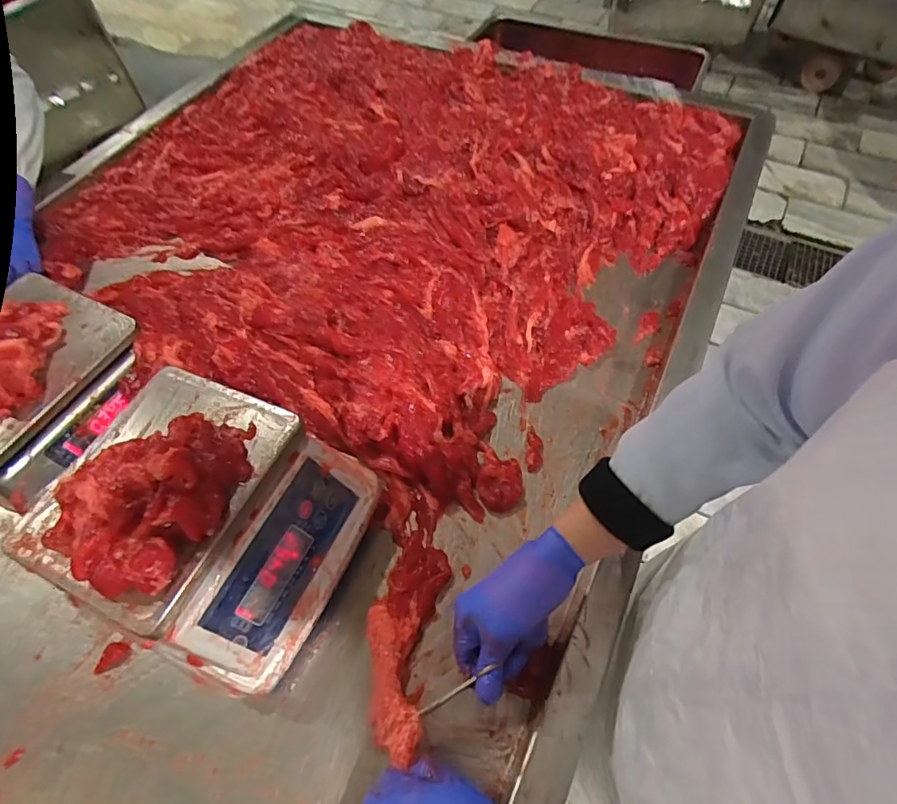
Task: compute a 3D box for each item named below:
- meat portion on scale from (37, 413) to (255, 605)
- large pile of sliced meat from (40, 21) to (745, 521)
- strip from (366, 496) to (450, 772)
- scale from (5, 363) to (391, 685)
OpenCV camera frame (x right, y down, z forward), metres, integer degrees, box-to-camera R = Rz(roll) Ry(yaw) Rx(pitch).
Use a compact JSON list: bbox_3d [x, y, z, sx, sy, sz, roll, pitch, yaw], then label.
[{"bbox_3d":[-0.244,0.069,0.416,0.125,0.042,0.162,24,63,15],"label":"meat portion on scale"},{"bbox_3d":[-0.113,-0.362,0.813,0.900,0.076,0.841,28,64,16],"label":"large pile of sliced meat"},{"bbox_3d":[-0.041,0.207,0.501,0.067,0.024,0.233,5,52,5],"label":"strip"},{"bbox_3d":[-0.224,0.112,0.475,0.246,0.112,0.232,18,62,11],"label":"scale"}]

